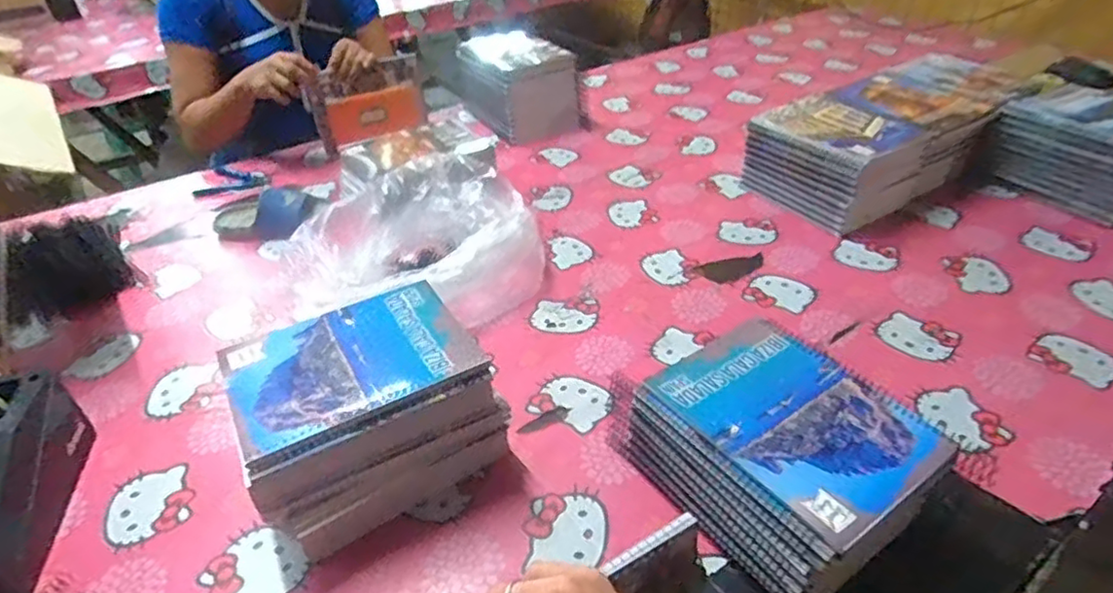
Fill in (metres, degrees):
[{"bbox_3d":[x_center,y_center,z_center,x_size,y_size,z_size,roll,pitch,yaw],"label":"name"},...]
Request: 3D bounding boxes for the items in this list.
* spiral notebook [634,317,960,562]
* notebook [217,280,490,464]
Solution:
[{"bbox_3d":[0.188,0.097,0.513,0.149,0.019,0.192,-23,43,-26],"label":"spiral notebook"},{"bbox_3d":[-0.178,0.052,0.554,0.196,0.011,0.145,-20,40,-22],"label":"notebook"}]

